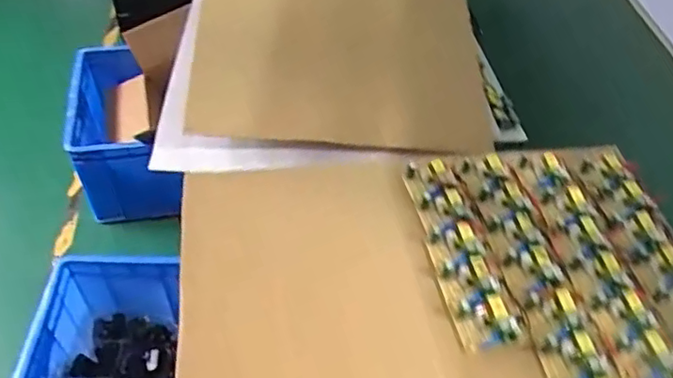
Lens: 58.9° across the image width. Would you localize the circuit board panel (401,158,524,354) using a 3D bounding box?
[{"bbox_3d":[0.096,0.045,0.480,0.046,0.022,0.174,-8,49,-11],"label":"circuit board panel"}]

